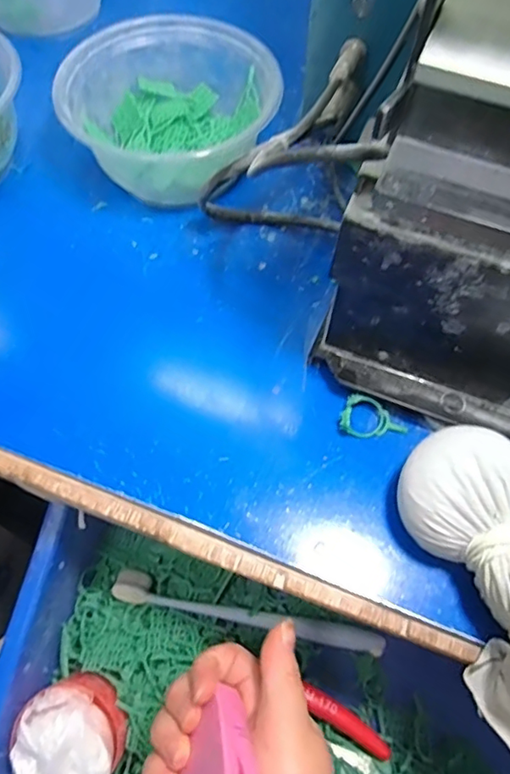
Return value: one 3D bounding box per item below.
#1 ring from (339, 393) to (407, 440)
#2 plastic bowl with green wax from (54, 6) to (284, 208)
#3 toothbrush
[{"bbox_3d":[0.064,0.018,0.293,0.034,0.011,0.020,17,64,7],"label":"ring"},{"bbox_3d":[-0.052,-0.183,0.361,0.129,0.050,0.120,1,63,-2],"label":"plastic bowl with green wax"},{"bbox_3d":[-0.005,0.152,0.370,0.181,0.009,0.019,12,63,4],"label":"toothbrush"}]

